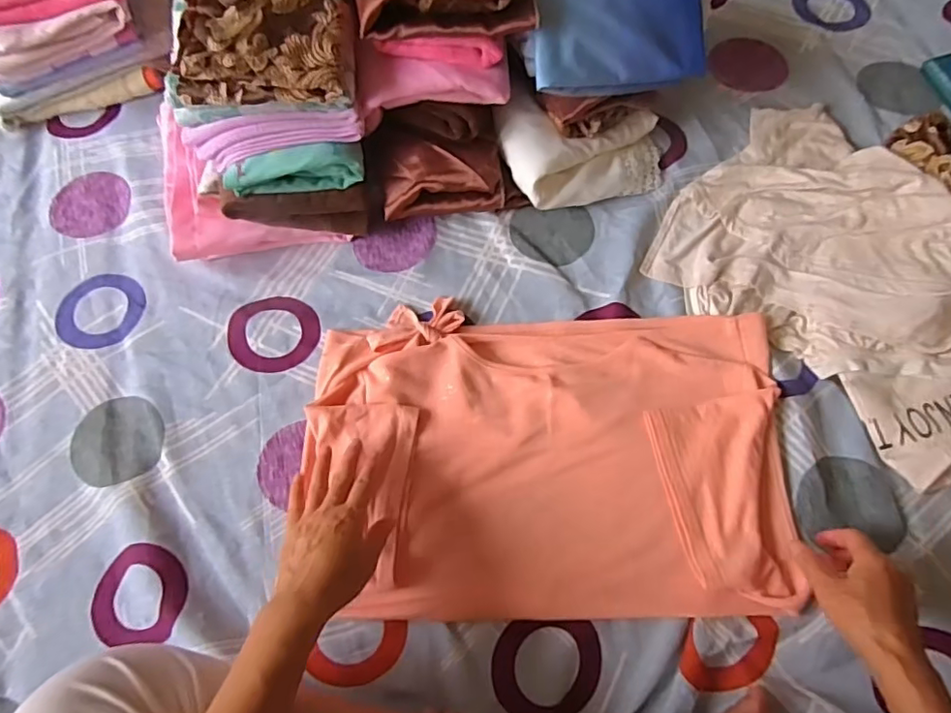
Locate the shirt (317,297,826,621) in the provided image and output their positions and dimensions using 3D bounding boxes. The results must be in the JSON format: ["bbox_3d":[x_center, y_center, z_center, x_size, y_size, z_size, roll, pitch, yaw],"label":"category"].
[{"bbox_3d":[0.066,0.091,0.538,0.426,0.022,0.281,0,69,3],"label":"shirt"}]

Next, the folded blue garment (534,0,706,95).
[{"bbox_3d":[0.127,-0.362,0.568,0.166,0.077,0.202,-8,68,-2],"label":"folded blue garment"}]

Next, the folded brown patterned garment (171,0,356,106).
[{"bbox_3d":[-0.189,-0.333,0.526,0.150,0.069,0.209,-2,68,1],"label":"folded brown patterned garment"}]

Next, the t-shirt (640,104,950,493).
[{"bbox_3d":[0.425,-0.078,0.582,0.433,0.047,0.301,42,76,16],"label":"t-shirt"}]

